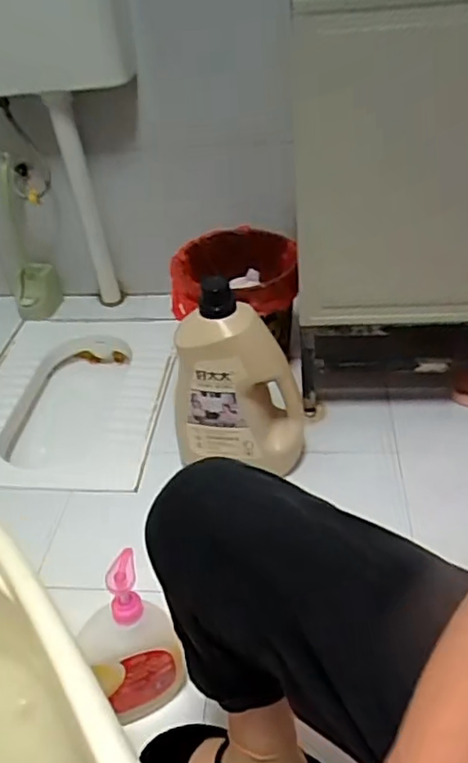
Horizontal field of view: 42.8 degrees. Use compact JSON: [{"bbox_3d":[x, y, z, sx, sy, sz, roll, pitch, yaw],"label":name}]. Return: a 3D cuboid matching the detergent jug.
[{"bbox_3d":[0.002,-0.014,1.044,0.227,0.356,0.136,-1,38,7],"label":"detergent jug"}]

